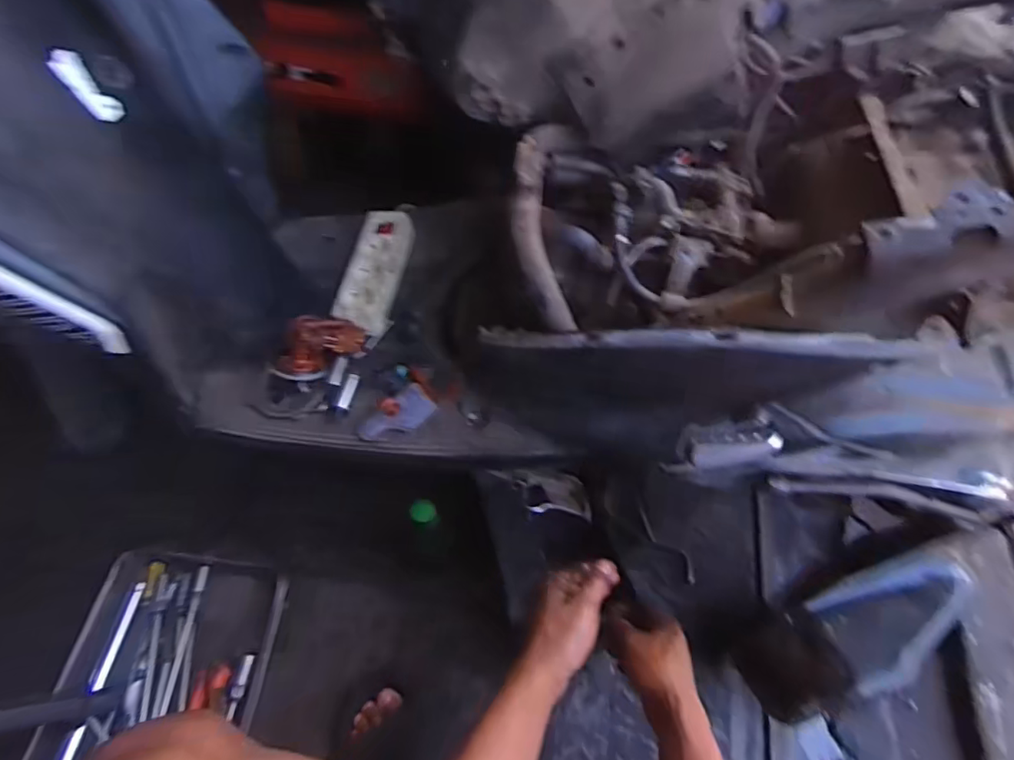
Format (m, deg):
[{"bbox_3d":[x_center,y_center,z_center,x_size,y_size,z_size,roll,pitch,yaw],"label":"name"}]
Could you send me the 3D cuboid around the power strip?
[{"bbox_3d":[-0.176,-0.147,0.756,0.063,0.028,0.198,8,59,3],"label":"power strip"}]

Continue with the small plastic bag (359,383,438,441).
[{"bbox_3d":[-0.124,0.042,0.643,0.046,0.012,0.086,39,66,20],"label":"small plastic bag"}]

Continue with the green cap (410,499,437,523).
[{"bbox_3d":[-0.098,0.155,0.666,0.031,0.013,0.028,12,60,6],"label":"green cap"}]

